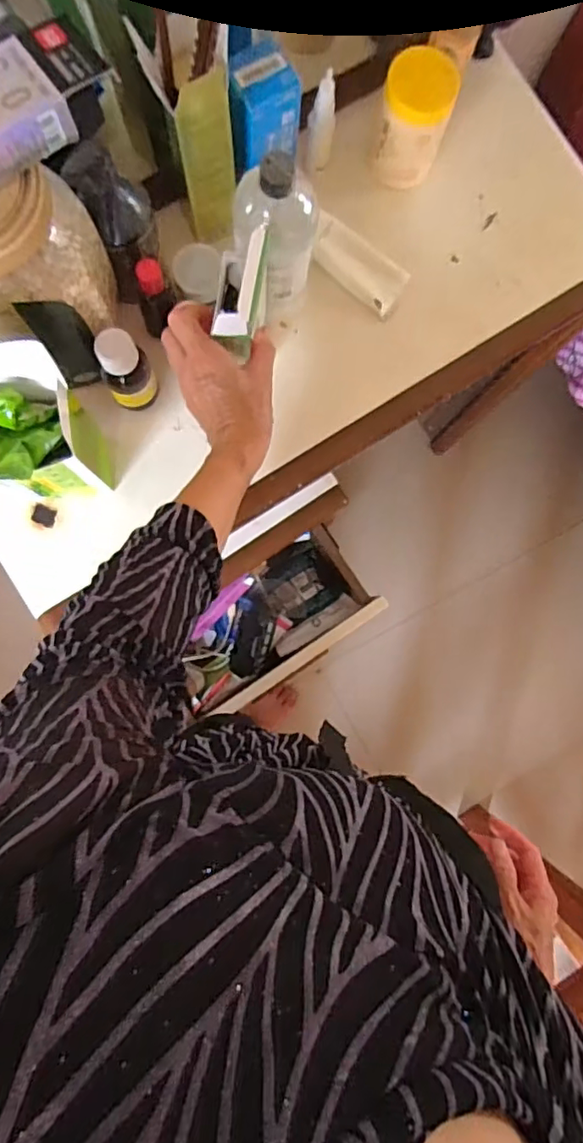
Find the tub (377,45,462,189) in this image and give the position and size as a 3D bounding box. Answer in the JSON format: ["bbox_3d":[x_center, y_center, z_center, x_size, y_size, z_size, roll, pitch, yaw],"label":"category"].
[{"bbox_3d":[0.122,-0.457,0.577,0.067,0.097,0.057,22,87,-5],"label":"tub"}]

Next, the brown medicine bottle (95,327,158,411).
[{"bbox_3d":[-0.158,-0.193,0.549,0.046,0.091,0.042,0,89,-6],"label":"brown medicine bottle"}]

